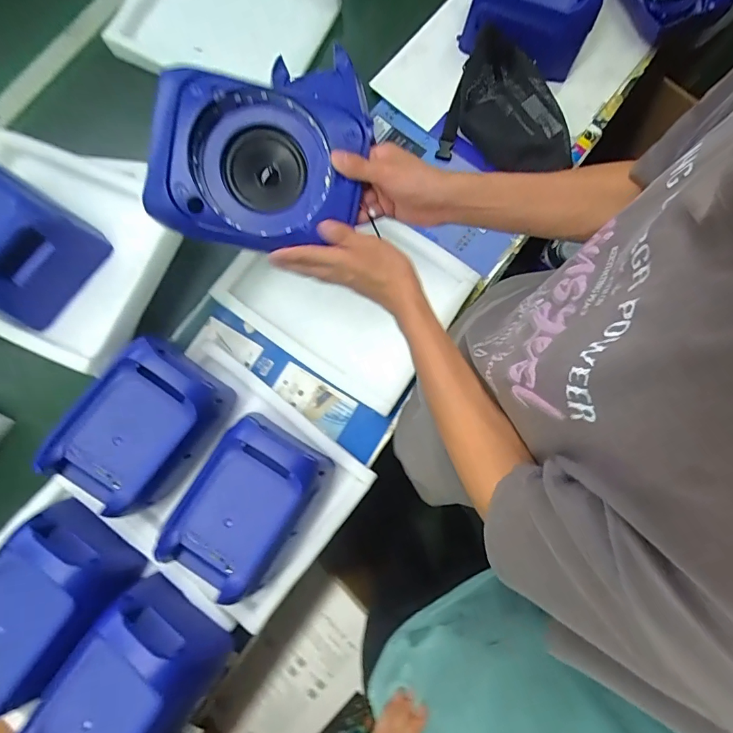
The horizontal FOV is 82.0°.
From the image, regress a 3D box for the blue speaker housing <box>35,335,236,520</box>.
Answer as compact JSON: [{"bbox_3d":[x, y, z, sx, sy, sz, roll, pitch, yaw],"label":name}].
[{"bbox_3d":[-0.309,0.080,0.590,0.145,0.121,0.215,31,81,6],"label":"blue speaker housing"}]

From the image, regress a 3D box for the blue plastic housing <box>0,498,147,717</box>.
[{"bbox_3d":[-0.438,0.314,0.564,0.154,0.097,0.221,35,82,7],"label":"blue plastic housing"}]

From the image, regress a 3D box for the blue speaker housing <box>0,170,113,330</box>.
[{"bbox_3d":[-0.510,-0.183,0.572,0.230,0.103,0.164,32,81,6],"label":"blue speaker housing"}]

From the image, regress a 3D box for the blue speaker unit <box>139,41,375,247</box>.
[{"bbox_3d":[-0.116,-0.214,0.465,0.220,0.095,0.170,7,97,-17],"label":"blue speaker unit"}]

